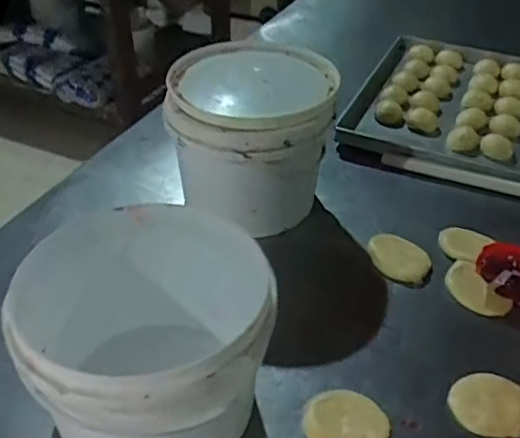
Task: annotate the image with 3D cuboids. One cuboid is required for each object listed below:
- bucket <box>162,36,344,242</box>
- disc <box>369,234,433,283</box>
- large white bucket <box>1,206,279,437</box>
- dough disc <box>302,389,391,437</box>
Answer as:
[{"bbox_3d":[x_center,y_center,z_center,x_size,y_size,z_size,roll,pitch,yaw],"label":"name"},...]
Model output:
[{"bbox_3d":[-0.011,-0.112,0.791,0.204,0.221,0.221,1,37,-1],"label":"bucket"},{"bbox_3d":[0.183,0.047,0.752,0.079,0.017,0.078,1,37,-1],"label":"disc"},{"bbox_3d":[-0.103,0.117,0.538,0.218,0.166,0.212,1,37,-1],"label":"large white bucket"},{"bbox_3d":[0.085,0.201,0.562,0.080,0.009,0.073,1,37,-1],"label":"dough disc"}]

